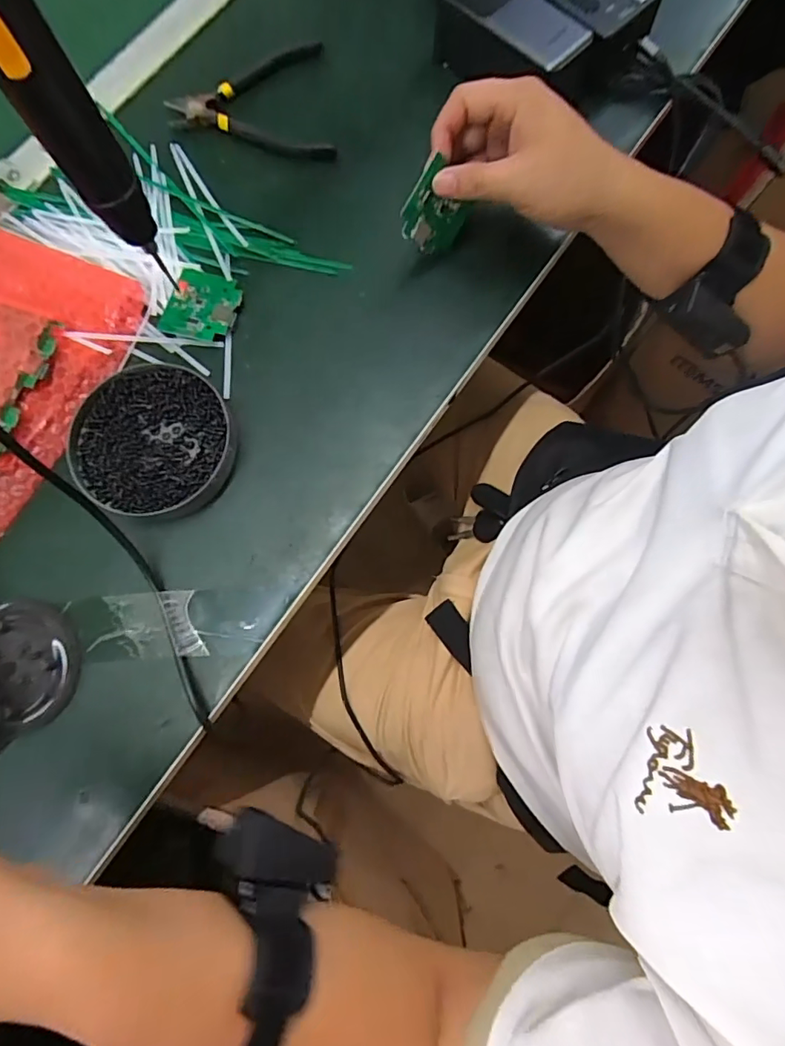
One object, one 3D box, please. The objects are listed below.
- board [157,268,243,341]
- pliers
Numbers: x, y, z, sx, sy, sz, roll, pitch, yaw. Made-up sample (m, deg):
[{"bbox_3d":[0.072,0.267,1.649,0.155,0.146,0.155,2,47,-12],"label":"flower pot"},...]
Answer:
[{"bbox_3d":[-0.148,-0.172,0.402,0.052,0.010,0.059,19,78,5],"label":"board"},{"bbox_3d":[-0.126,-0.365,0.454,0.139,0.016,0.119,-9,78,-1],"label":"pliers"}]

